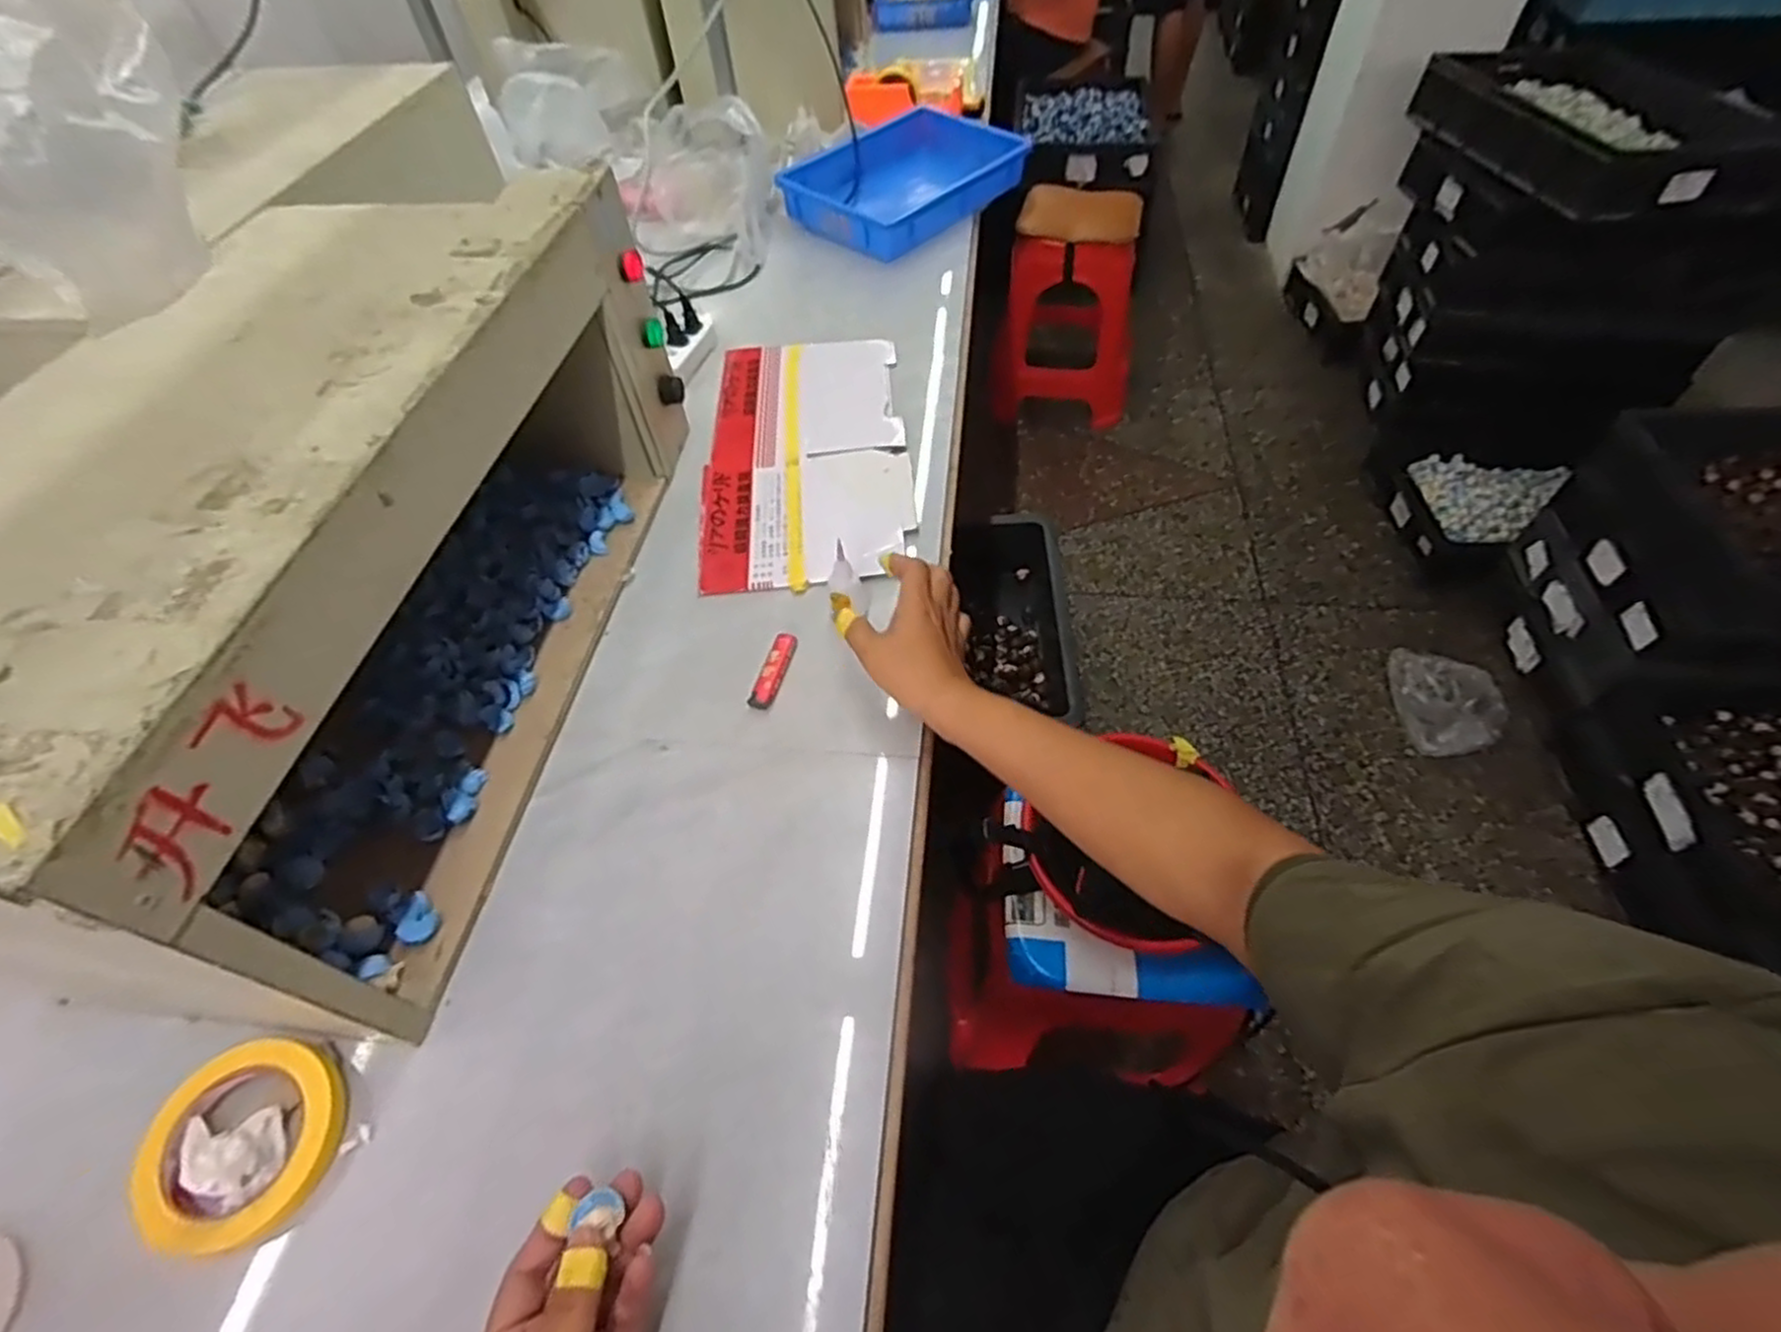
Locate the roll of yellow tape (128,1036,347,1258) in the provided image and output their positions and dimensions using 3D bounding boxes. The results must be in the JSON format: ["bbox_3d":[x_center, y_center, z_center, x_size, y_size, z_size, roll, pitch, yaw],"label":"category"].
[{"bbox_3d":[-0.397,0.288,0.461,0.110,0.023,0.104,-1,53,2],"label":"roll of yellow tape"}]

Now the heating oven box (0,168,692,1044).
[{"bbox_3d":[-0.423,-0.101,0.591,0.294,0.275,0.644,5,55,4],"label":"heating oven box"}]

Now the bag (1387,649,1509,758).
[{"bbox_3d":[1.053,0.053,1.447,0.181,0.089,0.227,-19,55,-11],"label":"bag"}]

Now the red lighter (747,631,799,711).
[{"bbox_3d":[-0.103,0.002,0.672,0.019,0.006,0.084,12,55,12],"label":"red lighter"}]

